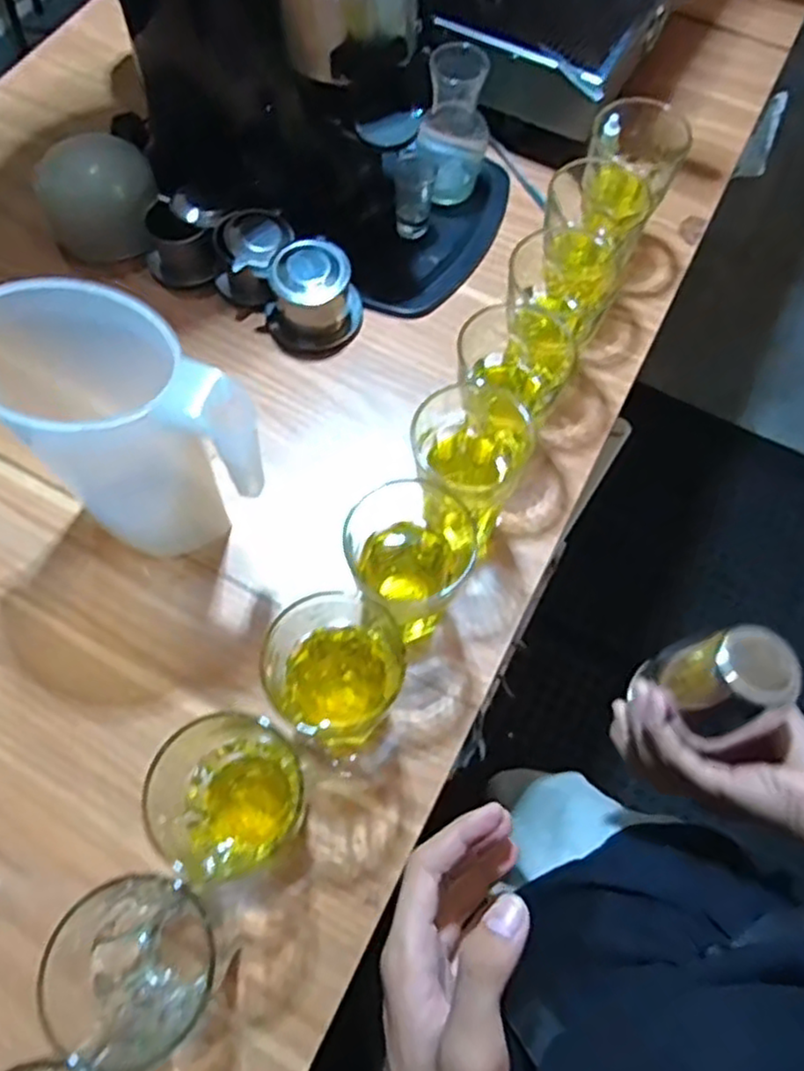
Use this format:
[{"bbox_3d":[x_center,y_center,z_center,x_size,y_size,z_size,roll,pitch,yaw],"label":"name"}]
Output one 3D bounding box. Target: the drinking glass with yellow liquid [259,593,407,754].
[{"bbox_3d":[-0.050,0.098,0.508,0.096,0.075,0.094,1,66,-1],"label":"drinking glass with yellow liquid"}]

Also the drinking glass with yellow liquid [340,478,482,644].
[{"bbox_3d":[0.003,0.016,0.542,0.096,0.083,0.090,1,66,-1],"label":"drinking glass with yellow liquid"}]

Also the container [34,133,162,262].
[{"bbox_3d":[-0.296,-0.329,0.694,0.107,0.074,0.105,1,66,-1],"label":"container"}]

